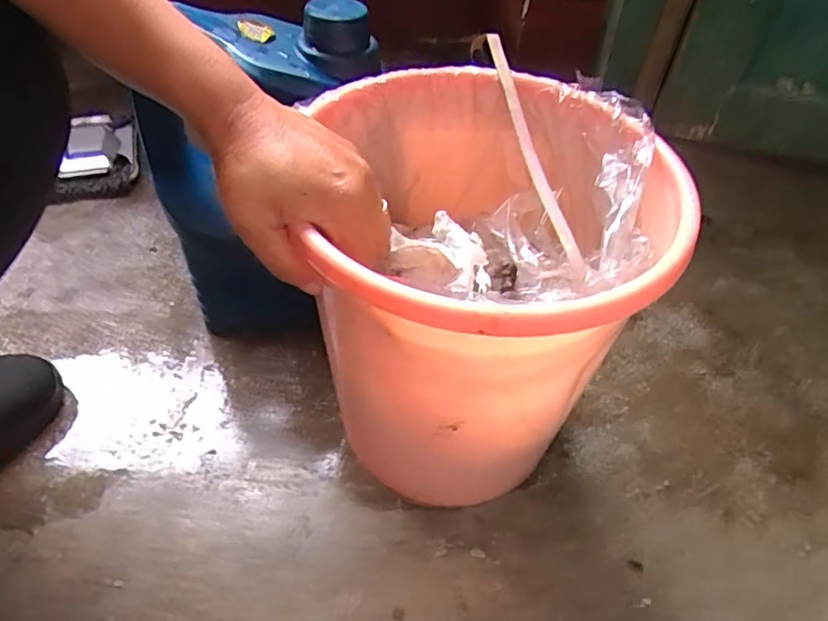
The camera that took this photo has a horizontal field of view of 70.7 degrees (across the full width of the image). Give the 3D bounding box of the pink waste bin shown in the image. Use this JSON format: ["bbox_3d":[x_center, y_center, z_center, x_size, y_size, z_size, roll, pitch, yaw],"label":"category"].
[{"bbox_3d":[0.040,-0.003,0.433,0.217,0.249,0.238,1,48,-1],"label":"pink waste bin"}]

